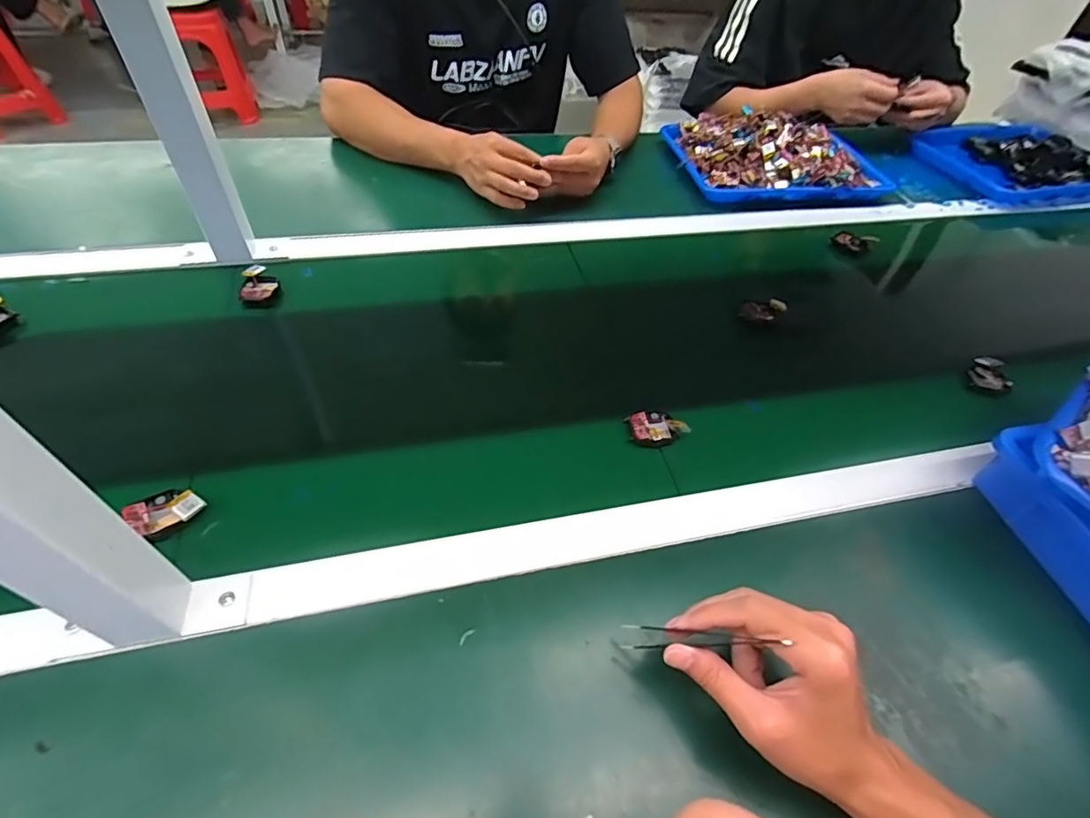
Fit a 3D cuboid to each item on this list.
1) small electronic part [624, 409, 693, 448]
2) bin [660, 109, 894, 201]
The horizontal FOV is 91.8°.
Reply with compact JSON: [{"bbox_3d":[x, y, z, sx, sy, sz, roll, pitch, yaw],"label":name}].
[{"bbox_3d":[0.106,0.017,0.508,0.050,0.017,0.040,-12,50,-15],"label":"small electronic part"},{"bbox_3d":[0.383,-0.429,0.874,0.337,0.071,0.224,-4,48,-8],"label":"bin"}]

